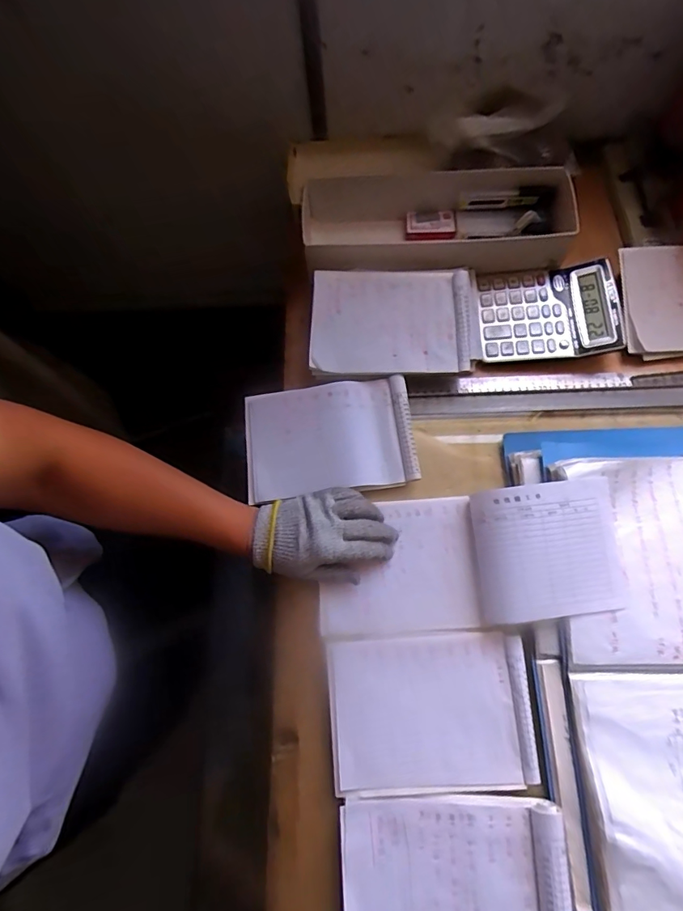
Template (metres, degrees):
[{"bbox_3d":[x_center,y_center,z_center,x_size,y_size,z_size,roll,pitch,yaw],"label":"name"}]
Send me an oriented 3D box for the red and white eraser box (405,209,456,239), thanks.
[{"bbox_3d":[0.127,-0.326,0.650,0.069,0.016,0.035,2,72,5],"label":"red and white eraser box"}]

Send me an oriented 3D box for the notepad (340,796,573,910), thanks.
[{"bbox_3d":[0.102,0.400,0.419,0.199,0.025,0.142,-2,74,1],"label":"notepad"}]

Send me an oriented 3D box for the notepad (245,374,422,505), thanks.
[{"bbox_3d":[-0.015,-0.021,0.561,0.200,0.028,0.133,-7,74,0],"label":"notepad"}]

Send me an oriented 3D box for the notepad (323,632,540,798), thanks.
[{"bbox_3d":[0.089,0.259,0.464,0.199,0.014,0.143,-4,74,1],"label":"notepad"}]

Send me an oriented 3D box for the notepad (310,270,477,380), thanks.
[{"bbox_3d":[0.064,-0.170,0.577,0.202,0.016,0.143,-1,74,1],"label":"notepad"}]

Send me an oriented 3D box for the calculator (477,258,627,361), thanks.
[{"bbox_3d":[0.261,-0.186,0.585,0.161,0.030,0.126,0,74,2],"label":"calculator"}]

